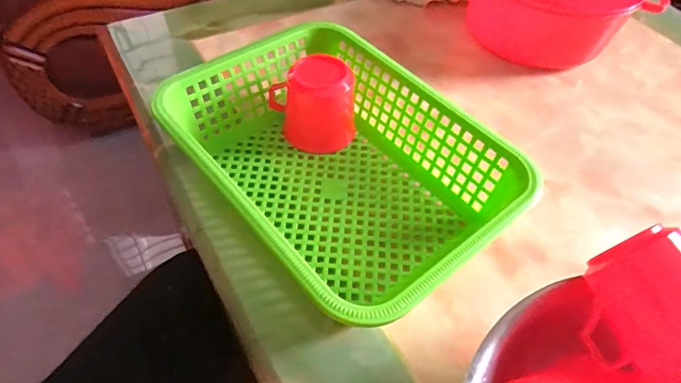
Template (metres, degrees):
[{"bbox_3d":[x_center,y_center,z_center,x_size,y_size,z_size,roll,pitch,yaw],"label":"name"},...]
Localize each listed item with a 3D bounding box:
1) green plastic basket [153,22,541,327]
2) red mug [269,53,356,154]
[{"bbox_3d":[-0.003,-0.022,0.431,0.210,0.088,0.292,-32,60,-26],"label":"green plastic basket"},{"bbox_3d":[-0.028,-0.088,0.479,0.087,0.075,0.066,0,51,-4],"label":"red mug"}]

